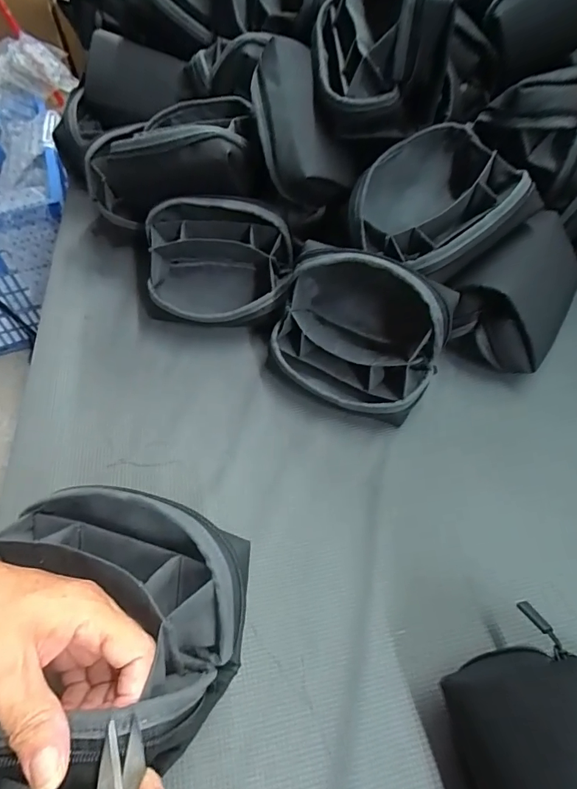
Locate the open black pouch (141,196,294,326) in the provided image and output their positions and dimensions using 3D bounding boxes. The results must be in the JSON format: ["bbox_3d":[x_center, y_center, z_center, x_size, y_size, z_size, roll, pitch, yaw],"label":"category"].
[{"bbox_3d":[-0.084,-0.138,0.496,0.171,0.119,0.111,2,54,0],"label":"open black pouch"}]

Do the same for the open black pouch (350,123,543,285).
[{"bbox_3d":[0.153,-0.195,0.457,0.156,0.085,0.146,-36,65,-9],"label":"open black pouch"}]

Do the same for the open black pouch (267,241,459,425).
[{"bbox_3d":[0.067,-0.062,0.426,0.164,0.133,0.123,27,58,17],"label":"open black pouch"}]

